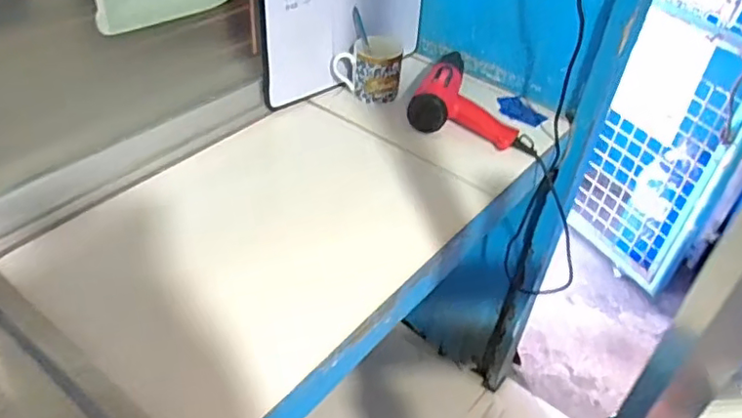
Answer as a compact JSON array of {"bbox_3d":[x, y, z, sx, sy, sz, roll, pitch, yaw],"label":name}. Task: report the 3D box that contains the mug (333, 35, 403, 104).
[{"bbox_3d":[-0.006,-0.262,1.113,0.120,0.092,0.085,4,41,-3],"label":"mug"}]

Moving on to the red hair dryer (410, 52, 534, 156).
[{"bbox_3d":[0.193,-0.195,1.066,0.217,0.072,0.166,15,41,10],"label":"red hair dryer"}]

